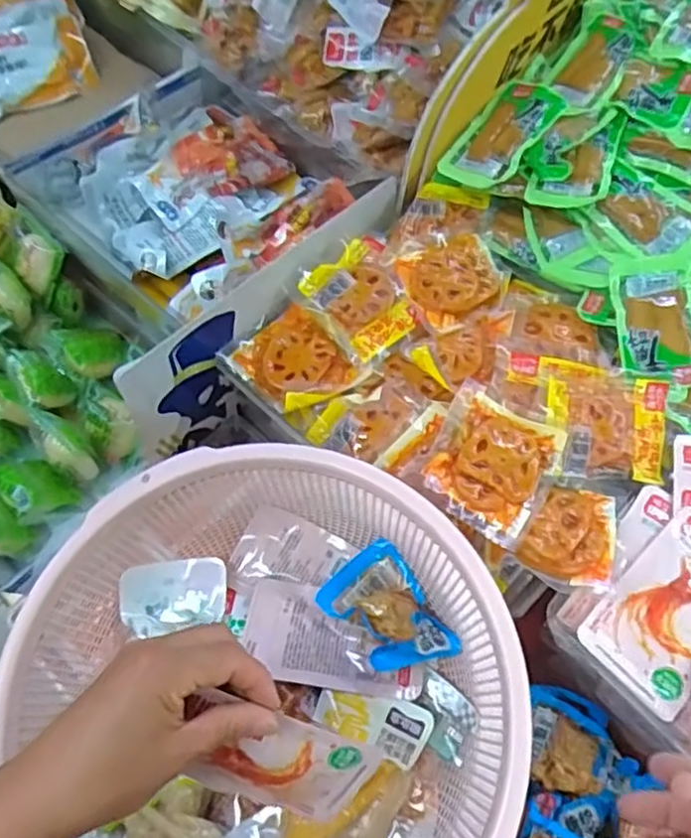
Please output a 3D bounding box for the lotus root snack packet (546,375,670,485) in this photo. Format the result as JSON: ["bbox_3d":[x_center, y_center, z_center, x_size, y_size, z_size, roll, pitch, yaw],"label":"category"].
[{"bbox_3d":[0.191,0.005,0.483,0.087,0.021,0.075,6,63,3],"label":"lotus root snack packet"}]

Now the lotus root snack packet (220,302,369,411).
[{"bbox_3d":[-0.039,-0.048,0.527,0.093,0.010,0.073,41,70,19],"label":"lotus root snack packet"}]

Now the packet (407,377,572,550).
[{"bbox_3d":[0.103,0.028,0.469,0.086,0.011,0.096,30,67,14],"label":"packet"}]

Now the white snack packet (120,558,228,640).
[{"bbox_3d":[-0.129,0.131,0.499,0.076,0.030,0.046,-8,63,-4],"label":"white snack packet"}]

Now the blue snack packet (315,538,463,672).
[{"bbox_3d":[0.028,0.138,0.469,0.067,0.025,0.091,-30,67,-14],"label":"blue snack packet"}]

